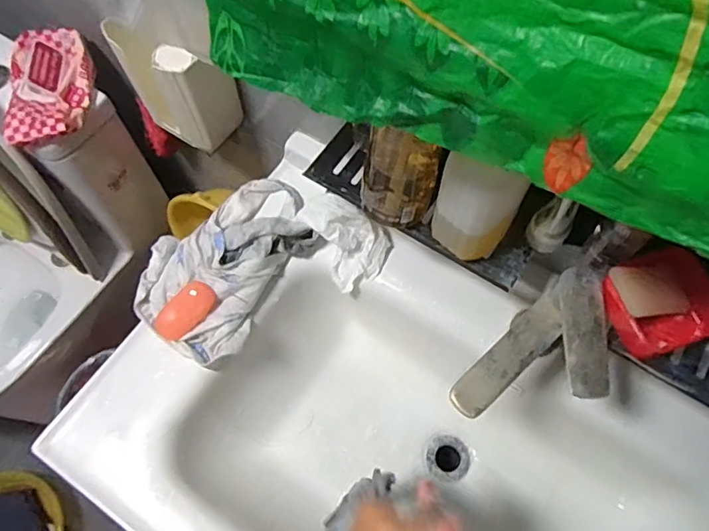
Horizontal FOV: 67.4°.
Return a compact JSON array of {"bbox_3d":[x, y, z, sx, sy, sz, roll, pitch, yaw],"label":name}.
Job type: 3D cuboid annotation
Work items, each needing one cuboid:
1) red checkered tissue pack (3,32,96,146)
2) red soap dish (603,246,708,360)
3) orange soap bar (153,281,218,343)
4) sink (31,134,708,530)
[{"bbox_3d":[-0.485,-0.283,0.841,0.121,0.054,0.193,-4,66,-1],"label":"red checkered tissue pack"},{"bbox_3d":[0.278,0.035,0.483,0.102,0.040,0.086,-17,67,-7],"label":"red soap dish"},{"bbox_3d":[-0.200,0.055,0.631,0.077,0.025,0.040,-41,72,-16],"label":"orange soap bar"},{"bbox_3d":[0.113,0.251,0.628,0.785,0.205,0.462,32,70,14],"label":"sink"}]

